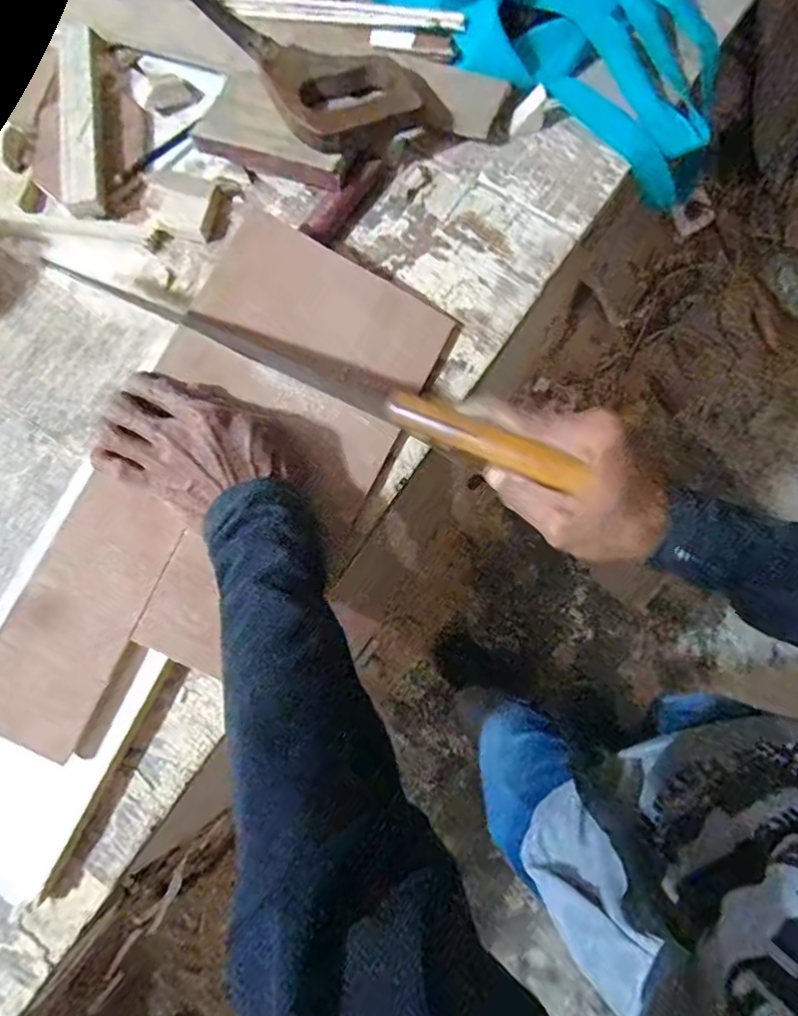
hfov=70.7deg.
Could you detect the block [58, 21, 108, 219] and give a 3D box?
[{"bbox_3d":[-0.274,-0.336,0.486,0.035,0.021,0.189,-10,80,1],"label":"block"}]

